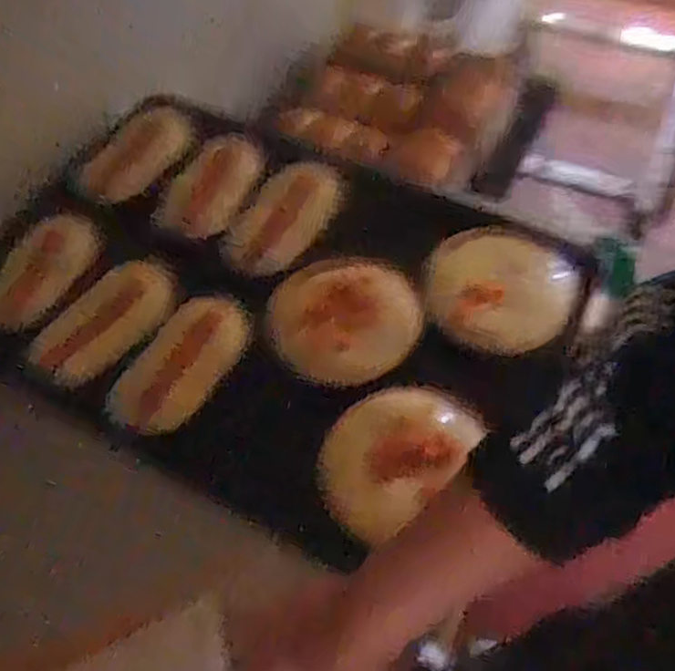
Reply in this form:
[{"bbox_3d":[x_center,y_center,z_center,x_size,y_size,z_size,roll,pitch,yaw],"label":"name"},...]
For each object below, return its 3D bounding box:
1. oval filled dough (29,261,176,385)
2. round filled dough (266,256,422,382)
[{"bbox_3d":[-0.243,-0.015,0.750,0.065,0.030,0.160,33,65,22],"label":"oval filled dough"},{"bbox_3d":[0.008,-0.022,0.711,0.146,0.022,0.148,-2,58,3],"label":"round filled dough"}]

